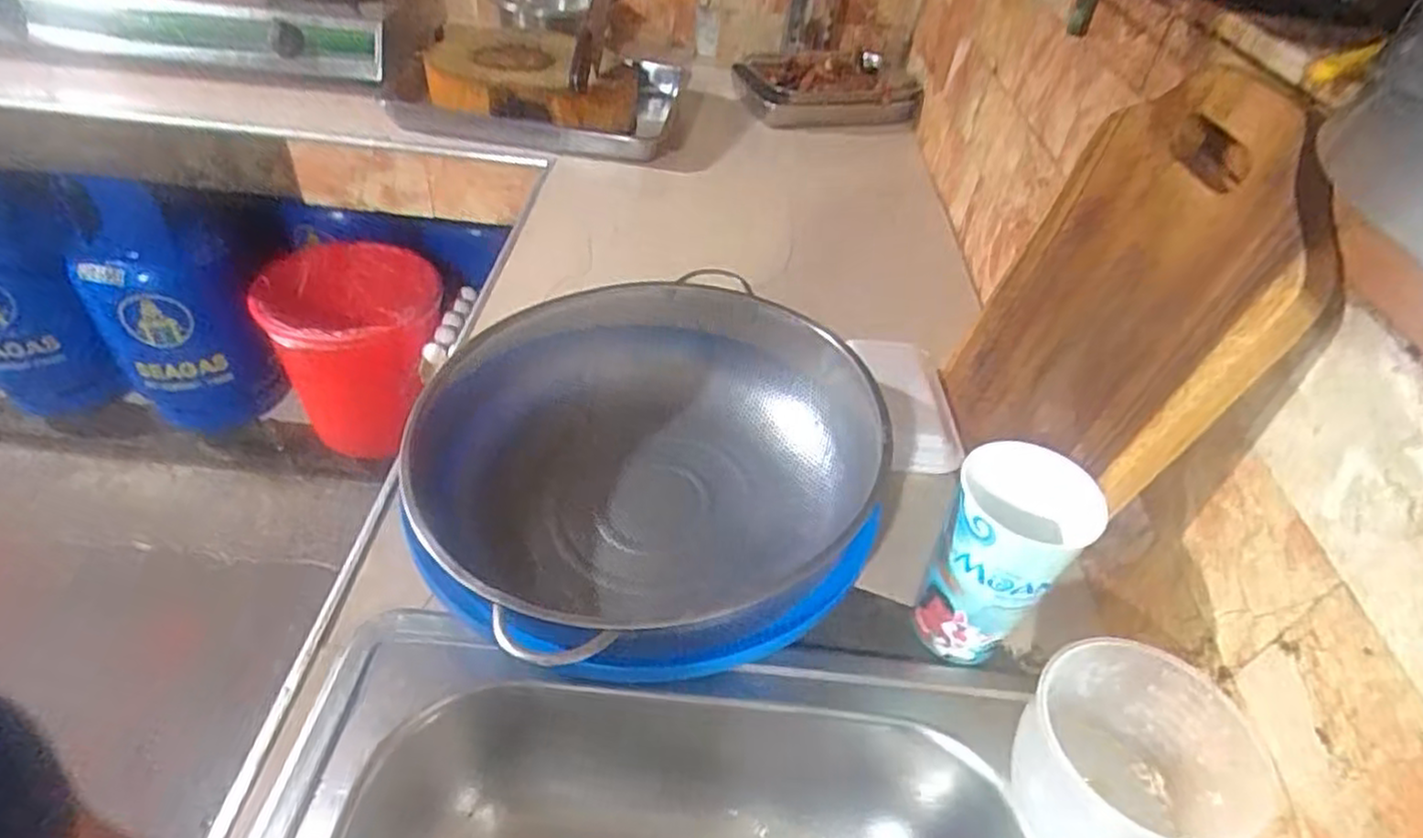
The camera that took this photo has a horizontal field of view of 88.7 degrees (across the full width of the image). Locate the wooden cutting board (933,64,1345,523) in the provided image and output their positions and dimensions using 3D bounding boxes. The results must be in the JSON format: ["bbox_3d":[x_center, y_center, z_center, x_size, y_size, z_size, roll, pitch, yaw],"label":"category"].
[{"bbox_3d":[0.290,-0.079,0.538,0.023,0.320,0.246,12,40,-13],"label":"wooden cutting board"}]

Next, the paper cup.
[{"bbox_3d":[0.199,0.099,0.514,0.080,0.156,0.088,4,43,-4],"label":"paper cup"}]

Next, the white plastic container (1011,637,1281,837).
[{"bbox_3d":[0.255,0.215,0.453,0.116,0.108,0.118,4,43,-4],"label":"white plastic container"}]

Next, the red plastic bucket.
[{"bbox_3d":[-0.760,-0.160,1.592,0.335,0.341,0.366,-11,46,-19],"label":"red plastic bucket"}]

